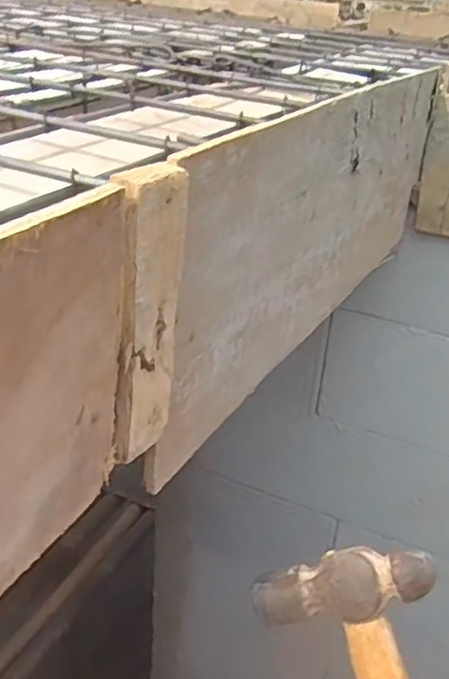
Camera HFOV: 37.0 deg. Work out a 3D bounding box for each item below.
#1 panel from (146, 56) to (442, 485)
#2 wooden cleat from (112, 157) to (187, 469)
[{"bbox_3d":[0.117,-0.126,0.620,0.013,0.209,0.650,17,32,20],"label":"panel"},{"bbox_3d":[-0.036,-0.009,0.323,0.012,0.144,0.040,18,32,22],"label":"wooden cleat"}]

